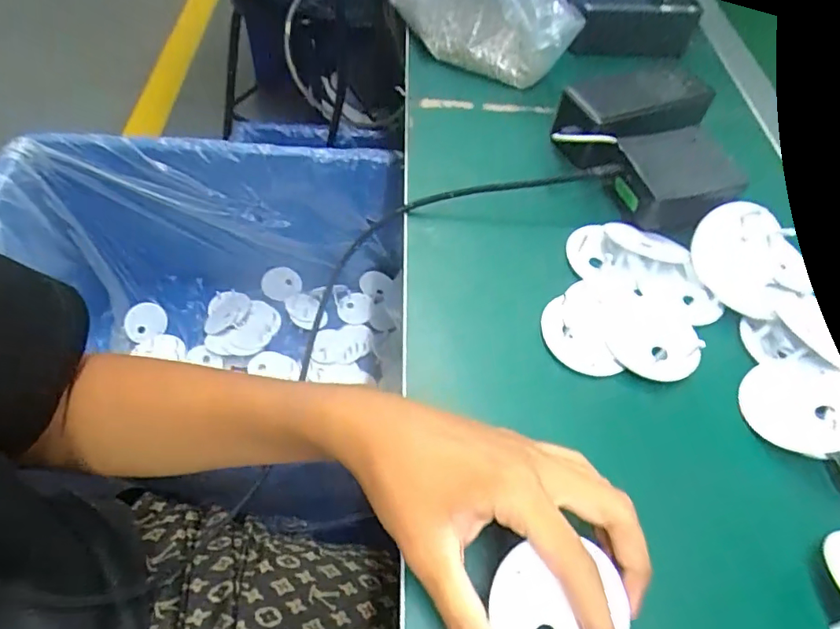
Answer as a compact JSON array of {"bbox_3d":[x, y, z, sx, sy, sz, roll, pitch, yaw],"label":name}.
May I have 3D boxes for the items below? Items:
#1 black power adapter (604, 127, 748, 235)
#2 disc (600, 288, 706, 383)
[{"bbox_3d":[0.190,-0.102,0.397,0.077,0.042,0.071,-9,58,-12],"label":"black power adapter"},{"bbox_3d":[0.152,0.010,0.343,0.063,0.009,0.066,3,56,-5],"label":"disc"}]

